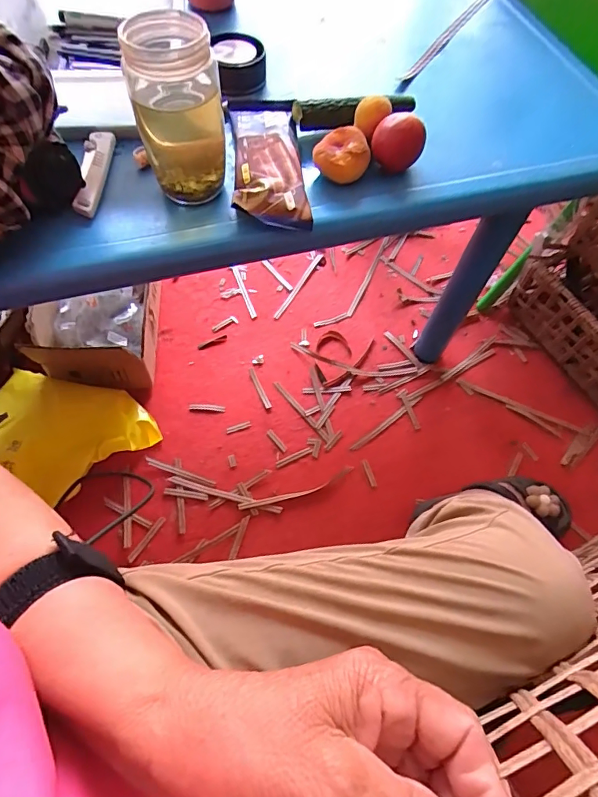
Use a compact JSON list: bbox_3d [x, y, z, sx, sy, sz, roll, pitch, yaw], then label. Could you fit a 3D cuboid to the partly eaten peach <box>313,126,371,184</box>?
[{"bbox_3d":[0.044,-0.251,0.472,0.055,0.035,0.044,8,64,3],"label":"partly eaten peach"}]

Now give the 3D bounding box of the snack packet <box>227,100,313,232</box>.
[{"bbox_3d":[-0.034,-0.255,0.476,0.071,0.023,0.193,-5,64,-3],"label":"snack packet"}]

